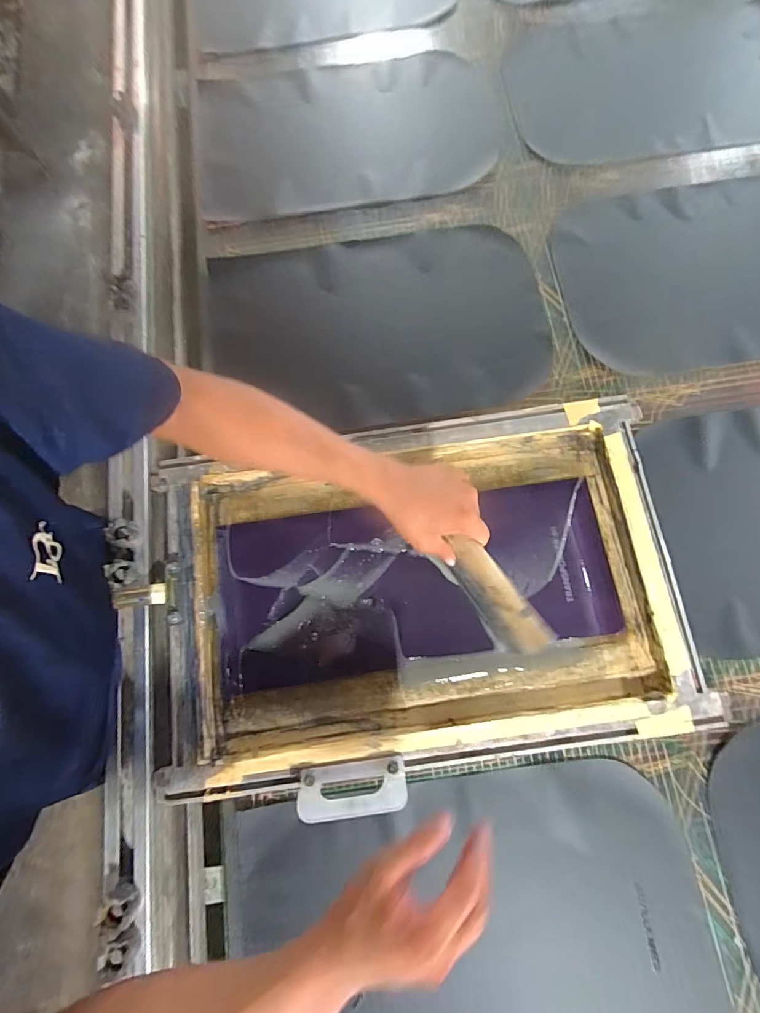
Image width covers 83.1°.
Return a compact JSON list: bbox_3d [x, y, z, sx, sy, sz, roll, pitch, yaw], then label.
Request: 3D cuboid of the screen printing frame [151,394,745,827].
[{"bbox_3d":[0.044,0.106,0.545,0.643,0.048,0.428,-9,75,0],"label":"screen printing frame"}]

